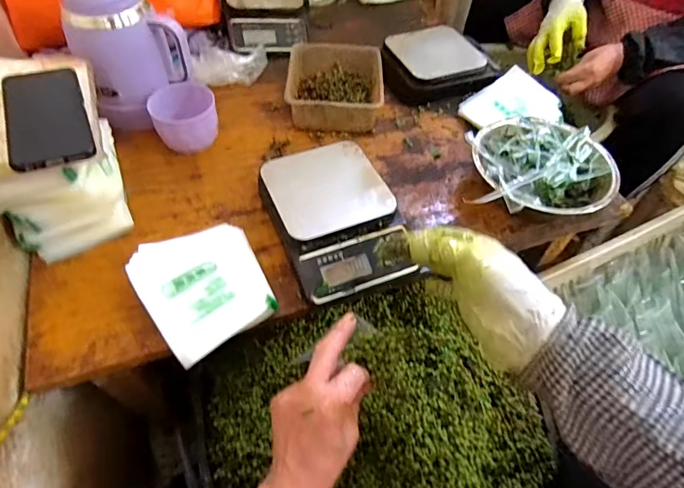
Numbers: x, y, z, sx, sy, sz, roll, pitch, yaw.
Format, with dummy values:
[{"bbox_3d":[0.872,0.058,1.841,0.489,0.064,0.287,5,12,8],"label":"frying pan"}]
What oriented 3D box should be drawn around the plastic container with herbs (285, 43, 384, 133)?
[{"bbox_3d":[-0.013,-0.259,0.728,0.148,0.061,0.179,2,53,-2],"label":"plastic container with herbs"}]

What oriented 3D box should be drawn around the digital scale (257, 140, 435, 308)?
[{"bbox_3d":[-0.008,-0.033,0.554,0.148,0.047,0.212,-19,57,-17],"label":"digital scale"}]

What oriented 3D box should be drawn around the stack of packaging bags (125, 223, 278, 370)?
[{"bbox_3d":[-0.154,0.048,0.501,0.131,0.042,0.151,-26,59,-21],"label":"stack of packaging bags"}]

